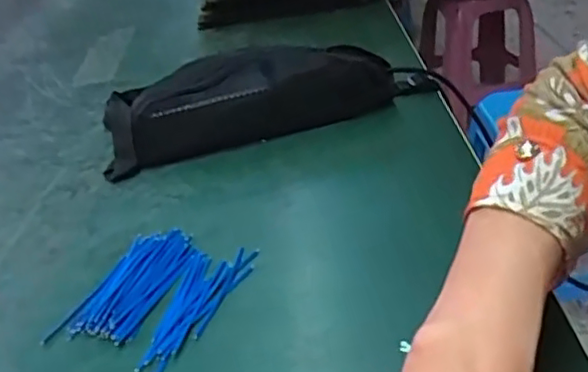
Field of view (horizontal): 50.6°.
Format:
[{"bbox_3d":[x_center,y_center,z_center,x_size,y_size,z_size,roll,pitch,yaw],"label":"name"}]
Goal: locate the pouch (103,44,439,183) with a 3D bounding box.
[{"bbox_3d":[-0.027,-0.105,0.662,0.352,0.076,0.103,-15,33,-12],"label":"pouch"}]

